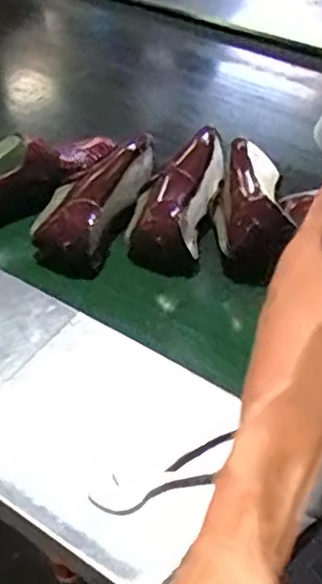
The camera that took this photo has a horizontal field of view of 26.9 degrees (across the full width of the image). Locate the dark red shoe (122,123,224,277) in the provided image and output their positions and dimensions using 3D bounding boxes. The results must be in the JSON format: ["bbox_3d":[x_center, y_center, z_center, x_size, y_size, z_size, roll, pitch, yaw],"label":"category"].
[{"bbox_3d":[0.029,-0.136,0.913,0.102,0.060,0.244,16,64,16],"label":"dark red shoe"}]

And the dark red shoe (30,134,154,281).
[{"bbox_3d":[-0.076,-0.120,0.896,0.089,0.083,0.231,27,68,25],"label":"dark red shoe"}]

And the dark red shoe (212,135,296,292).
[{"bbox_3d":[0.115,-0.114,0.870,0.083,0.091,0.202,0,45,1],"label":"dark red shoe"}]

